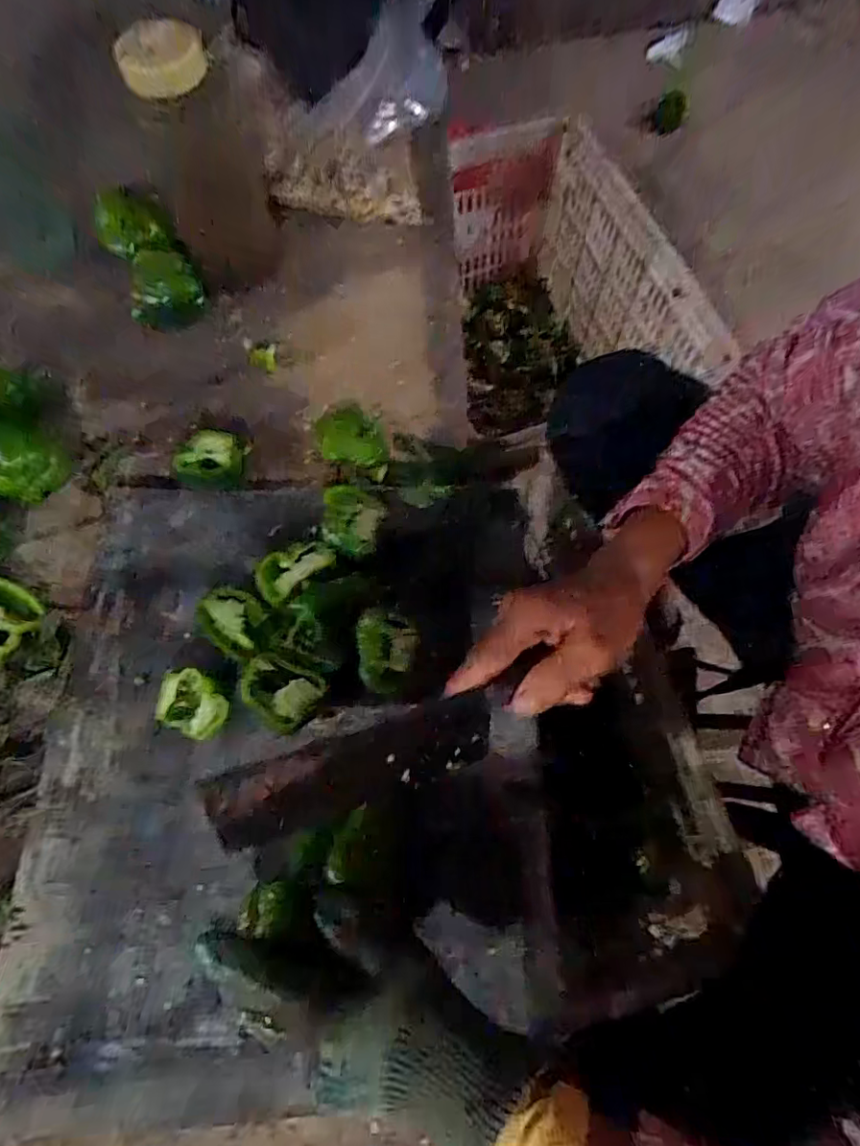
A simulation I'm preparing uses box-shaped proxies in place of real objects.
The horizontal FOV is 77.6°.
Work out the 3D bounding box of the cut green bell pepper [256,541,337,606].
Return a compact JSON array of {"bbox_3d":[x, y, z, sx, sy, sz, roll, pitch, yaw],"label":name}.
[{"bbox_3d":[-0.110,0.001,0.443,0.065,0.022,0.049,-29,54,-12],"label":"cut green bell pepper"}]

